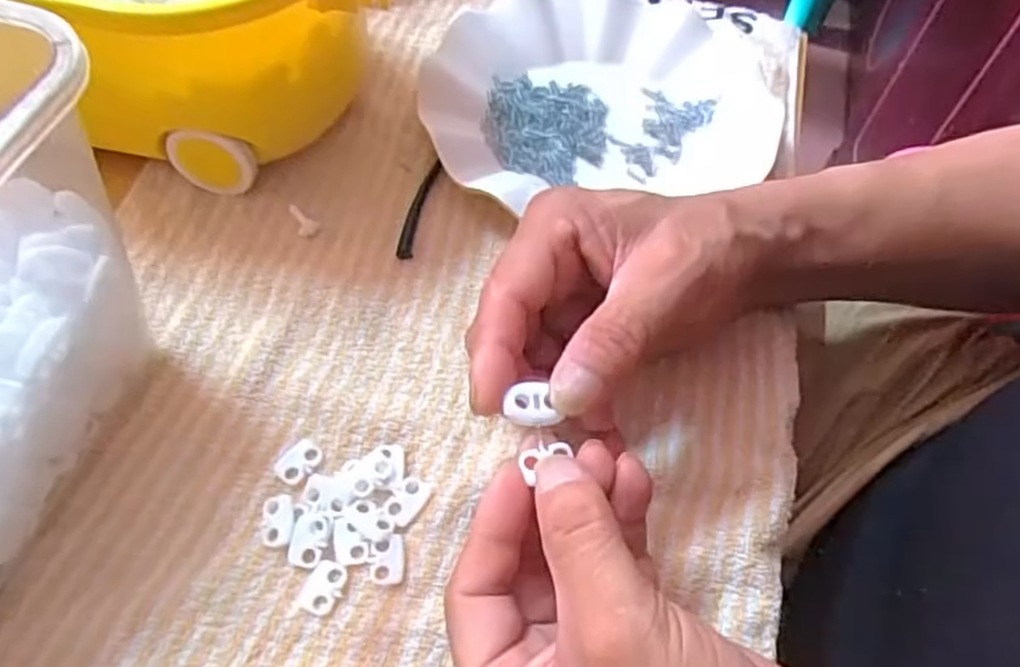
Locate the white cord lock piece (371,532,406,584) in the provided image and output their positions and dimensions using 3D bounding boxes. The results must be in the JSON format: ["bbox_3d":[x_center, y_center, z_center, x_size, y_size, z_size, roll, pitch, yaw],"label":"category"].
[{"bbox_3d":[-0.045,0.082,0.269,0.012,0.004,0.018,-3,59,-5],"label":"white cord lock piece"}]

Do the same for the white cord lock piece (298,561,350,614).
[{"bbox_3d":[-0.067,0.091,0.263,0.012,0.004,0.018,23,60,11],"label":"white cord lock piece"}]

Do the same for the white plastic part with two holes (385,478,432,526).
[{"bbox_3d":[-0.039,0.063,0.280,0.012,0.004,0.020,30,62,14],"label":"white plastic part with two holes"}]

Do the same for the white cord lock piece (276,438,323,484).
[{"bbox_3d":[-0.083,0.050,0.287,0.013,0.004,0.018,36,64,17],"label":"white cord lock piece"}]

